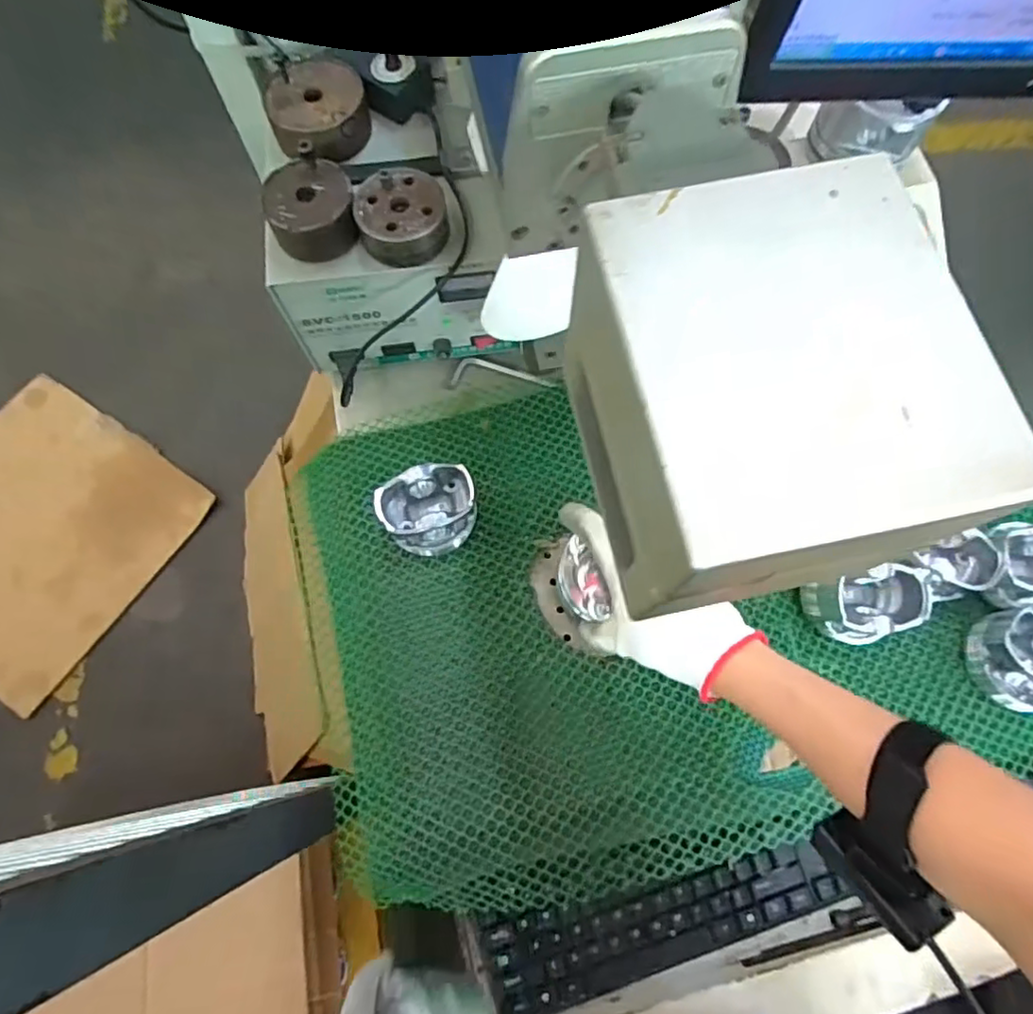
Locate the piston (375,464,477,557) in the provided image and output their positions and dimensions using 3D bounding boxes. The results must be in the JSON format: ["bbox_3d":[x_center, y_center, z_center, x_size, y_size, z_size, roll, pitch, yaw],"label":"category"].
[{"bbox_3d":[-0.077,0.003,0.546,0.080,0.053,0.065,-7,71,-4],"label":"piston"}]

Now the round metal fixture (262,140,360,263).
[{"bbox_3d":[-0.162,-0.241,0.487,0.066,0.049,0.078,-11,72,-5],"label":"round metal fixture"}]

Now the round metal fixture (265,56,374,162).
[{"bbox_3d":[-0.167,-0.336,0.528,0.080,0.028,0.093,-10,72,-5],"label":"round metal fixture"}]

